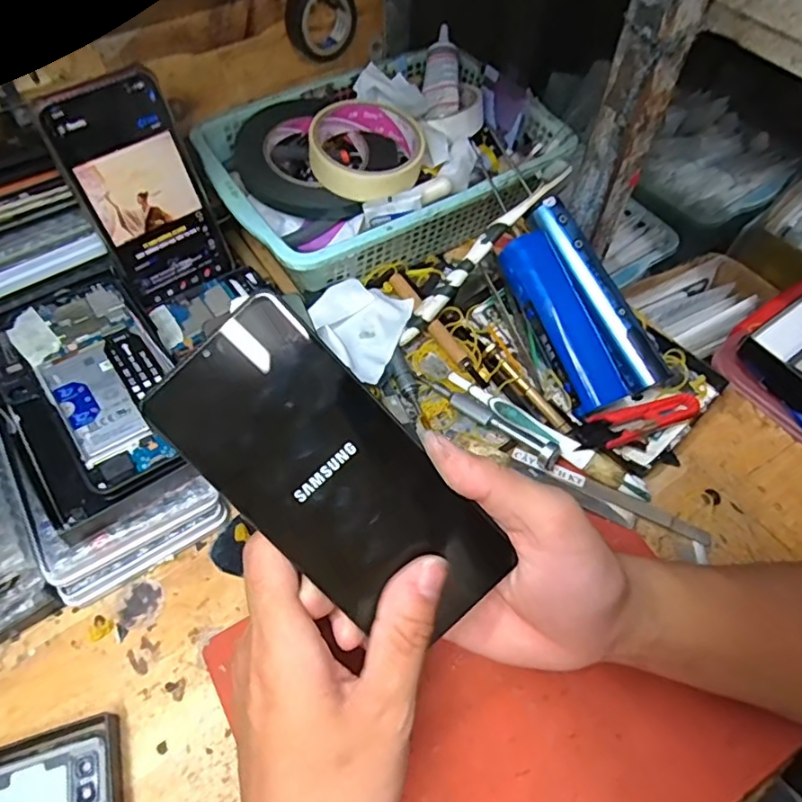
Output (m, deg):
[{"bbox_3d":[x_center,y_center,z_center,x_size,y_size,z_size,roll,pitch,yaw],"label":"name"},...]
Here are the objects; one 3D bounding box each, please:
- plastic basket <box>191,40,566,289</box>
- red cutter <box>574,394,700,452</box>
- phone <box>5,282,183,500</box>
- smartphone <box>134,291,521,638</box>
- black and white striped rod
[{"bbox_3d":[-0.010,-0.194,0.477,0.274,0.066,0.203,-28,62,-17],"label":"plastic basket"},{"bbox_3d":[0.161,0.014,0.388,0.097,0.012,0.025,-17,60,-12],"label":"red cutter"},{"bbox_3d":[-0.186,-0.017,0.361,0.071,0.014,0.155,-32,64,-19],"label":"phone"},{"bbox_3d":[-0.027,0.035,0.243,0.072,0.008,0.160,-43,101,-2],"label":"smartphone"},{"bbox_3d":[0.057,-0.106,0.417,0.167,0.010,0.016,-47,67,4],"label":"black and white striped rod"}]

